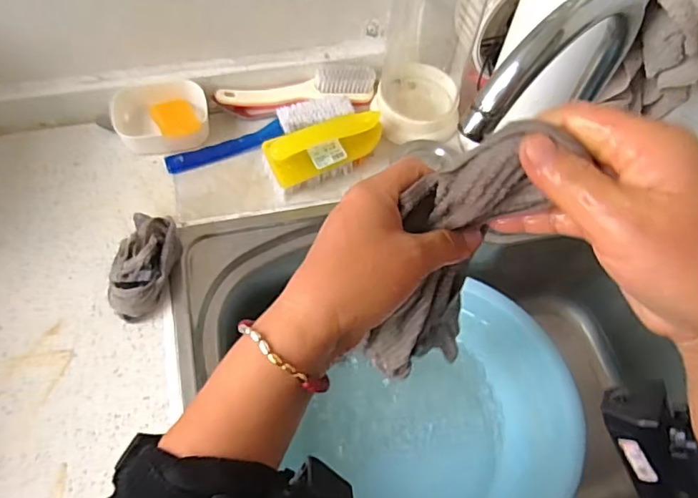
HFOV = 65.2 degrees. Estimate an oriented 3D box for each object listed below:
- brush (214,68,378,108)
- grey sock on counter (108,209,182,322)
[{"bbox_3d":[-0.064,-0.199,0.679,0.195,0.037,0.027,-6,60,-9],"label":"brush"},{"bbox_3d":[-0.204,0.015,0.549,0.052,0.056,0.108,9,59,0],"label":"grey sock on counter"}]

